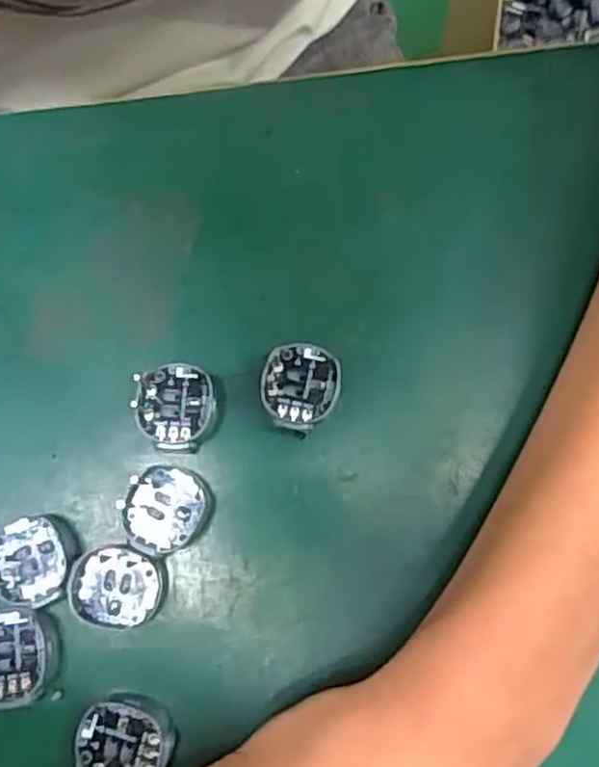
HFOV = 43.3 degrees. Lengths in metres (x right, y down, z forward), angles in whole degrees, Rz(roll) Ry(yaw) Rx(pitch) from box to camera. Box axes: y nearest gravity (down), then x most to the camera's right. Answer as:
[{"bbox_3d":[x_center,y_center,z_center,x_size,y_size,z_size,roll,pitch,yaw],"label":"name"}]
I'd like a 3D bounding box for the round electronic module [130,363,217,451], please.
[{"bbox_3d":[-0.041,0.008,0.250,0.026,0.010,0.027,0,79,1],"label":"round electronic module"}]

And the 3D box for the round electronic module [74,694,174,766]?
[{"bbox_3d":[-0.053,0.109,0.230,0.028,0.006,0.026,0,79,1],"label":"round electronic module"}]

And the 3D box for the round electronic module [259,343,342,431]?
[{"bbox_3d":[0.000,0.002,0.250,0.025,0.010,0.028,7,80,2],"label":"round electronic module"}]

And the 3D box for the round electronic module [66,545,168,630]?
[{"bbox_3d":[-0.057,0.064,0.239,0.029,0.009,0.024,1,79,1],"label":"round electronic module"}]

